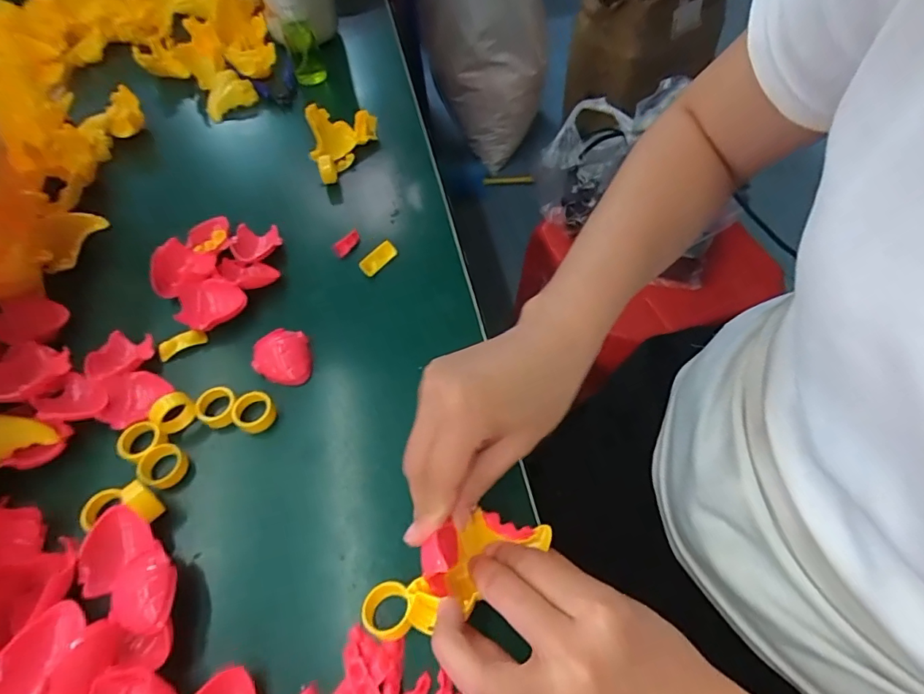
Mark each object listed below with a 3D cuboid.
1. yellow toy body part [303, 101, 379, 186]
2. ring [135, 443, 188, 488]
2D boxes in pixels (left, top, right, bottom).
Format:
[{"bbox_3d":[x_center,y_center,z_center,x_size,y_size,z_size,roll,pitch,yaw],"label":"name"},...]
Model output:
[{"bbox_3d":[-0.114,-0.197,0.485,0.064,0.041,0.078,-10,57,-2],"label":"yellow toy body part"},{"bbox_3d":[-0.186,0.074,0.310,0.026,0.012,0.024,-2,57,4],"label":"ring"}]

